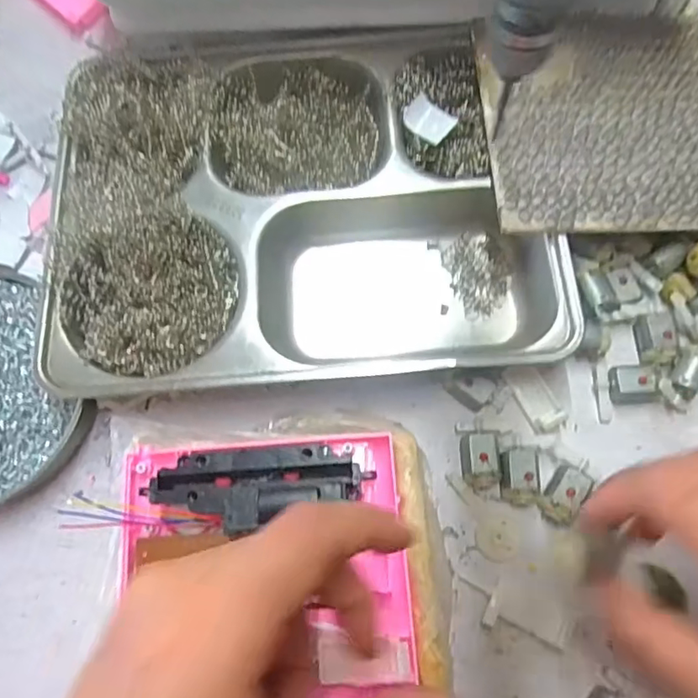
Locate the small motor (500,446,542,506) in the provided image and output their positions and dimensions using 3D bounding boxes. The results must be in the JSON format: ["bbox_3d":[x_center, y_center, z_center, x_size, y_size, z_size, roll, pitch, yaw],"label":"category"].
[{"bbox_3d":[0.092,0.067,0.302,0.022,0.013,0.030,-5,73,1],"label":"small motor"}]

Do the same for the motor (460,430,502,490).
[{"bbox_3d":[0.070,0.059,0.306,0.021,0.015,0.030,-1,74,2],"label":"motor"}]

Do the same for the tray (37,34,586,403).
[{"bbox_3d":[-0.028,-0.085,0.333,0.269,0.046,0.214,-5,73,1],"label":"tray"}]

